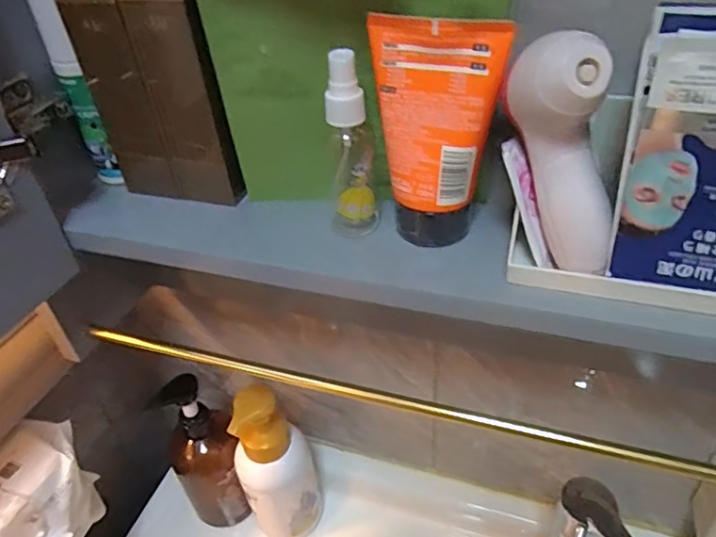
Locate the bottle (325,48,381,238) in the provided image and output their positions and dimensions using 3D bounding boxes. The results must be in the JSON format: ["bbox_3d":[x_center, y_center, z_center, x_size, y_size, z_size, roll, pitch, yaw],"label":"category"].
[{"bbox_3d":[-0.003,-0.067,0.331,0.026,0.117,0.025,-1,40,5],"label":"bottle"}]

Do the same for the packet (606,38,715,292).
[{"bbox_3d":[0.163,-0.043,0.260,0.063,0.117,0.010,12,36,20],"label":"packet"}]

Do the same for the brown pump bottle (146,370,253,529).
[{"bbox_3d":[-0.155,0.201,0.575,0.066,0.204,0.060,-24,43,-22],"label":"brown pump bottle"}]

